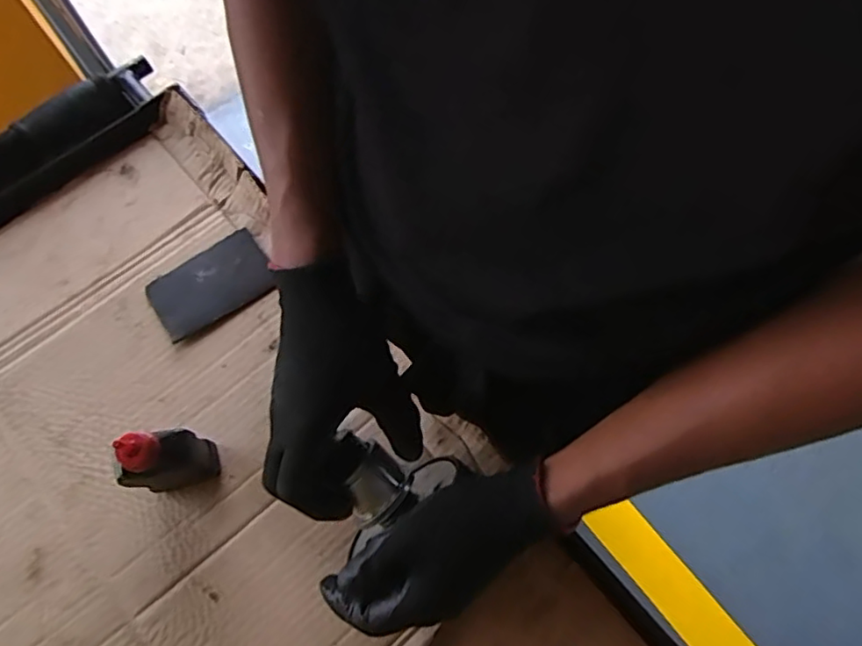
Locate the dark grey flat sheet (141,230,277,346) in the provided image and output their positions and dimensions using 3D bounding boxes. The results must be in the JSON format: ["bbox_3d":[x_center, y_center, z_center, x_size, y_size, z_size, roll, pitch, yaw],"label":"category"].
[{"bbox_3d":[-0.214,-0.038,0.584,0.113,0.013,0.071,-31,74,-13],"label":"dark grey flat sheet"}]

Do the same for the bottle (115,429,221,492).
[{"bbox_3d":[-0.204,0.111,0.468,0.056,0.124,0.034,-34,72,-11],"label":"bottle"}]

